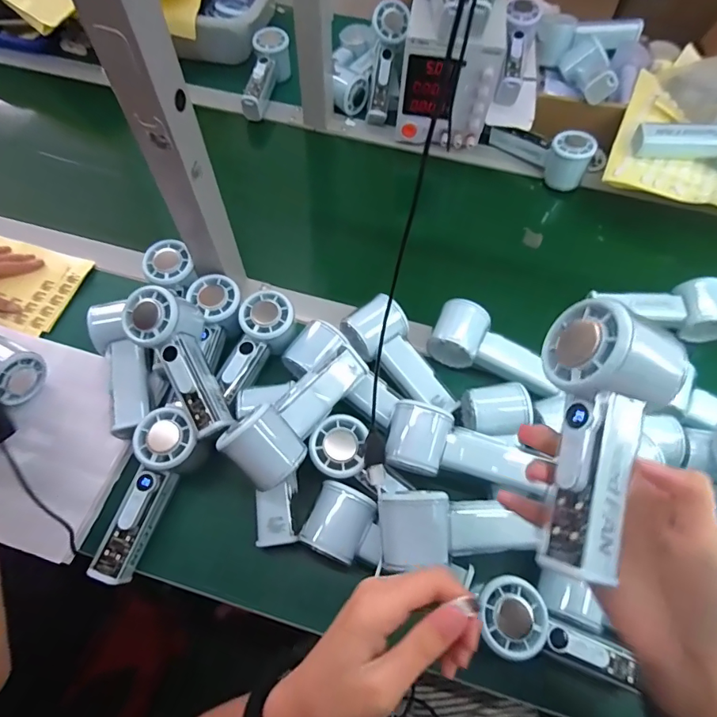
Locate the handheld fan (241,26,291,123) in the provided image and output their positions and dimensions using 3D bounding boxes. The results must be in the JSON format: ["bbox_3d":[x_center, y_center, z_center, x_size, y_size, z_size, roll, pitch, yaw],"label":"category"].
[{"bbox_3d":[-0.152,-0.451,0.721,0.053,0.056,0.159,14,76,6],"label":"handheld fan"}]

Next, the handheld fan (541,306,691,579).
[{"bbox_3d":[0.139,0.043,0.248,0.064,0.049,0.148,11,82,5],"label":"handheld fan"}]

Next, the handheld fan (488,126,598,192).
[{"bbox_3d":[0.259,-0.302,0.646,0.150,0.060,0.053,31,66,15],"label":"handheld fan"}]

